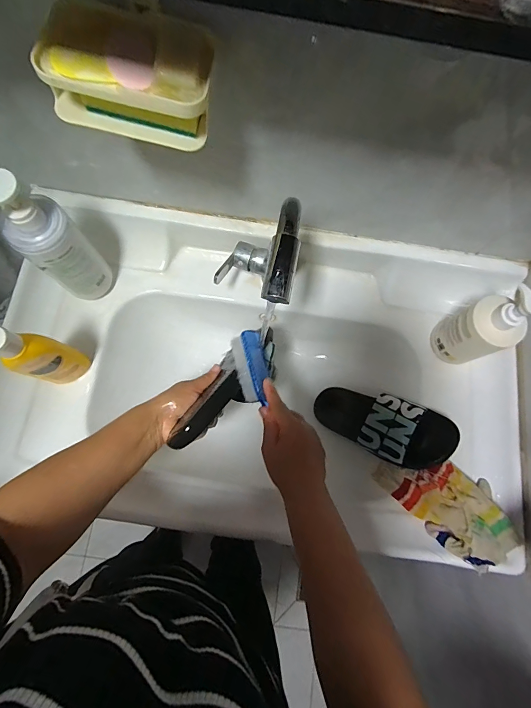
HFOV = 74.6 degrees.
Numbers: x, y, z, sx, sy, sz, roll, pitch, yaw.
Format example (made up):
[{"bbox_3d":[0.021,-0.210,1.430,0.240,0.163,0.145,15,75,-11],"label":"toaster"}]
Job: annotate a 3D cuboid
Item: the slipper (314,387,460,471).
[{"bbox_3d":[0.185,0.113,0.580,0.225,0.094,0.106,16,65,50],"label":"slipper"}]

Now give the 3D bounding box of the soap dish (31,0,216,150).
[{"bbox_3d":[-0.111,-0.241,0.303,0.136,0.058,0.093,12,76,-1],"label":"soap dish"}]

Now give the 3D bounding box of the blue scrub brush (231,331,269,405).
[{"bbox_3d":[-0.019,0.018,0.466,0.043,0.026,0.093,-8,86,-5],"label":"blue scrub brush"}]

